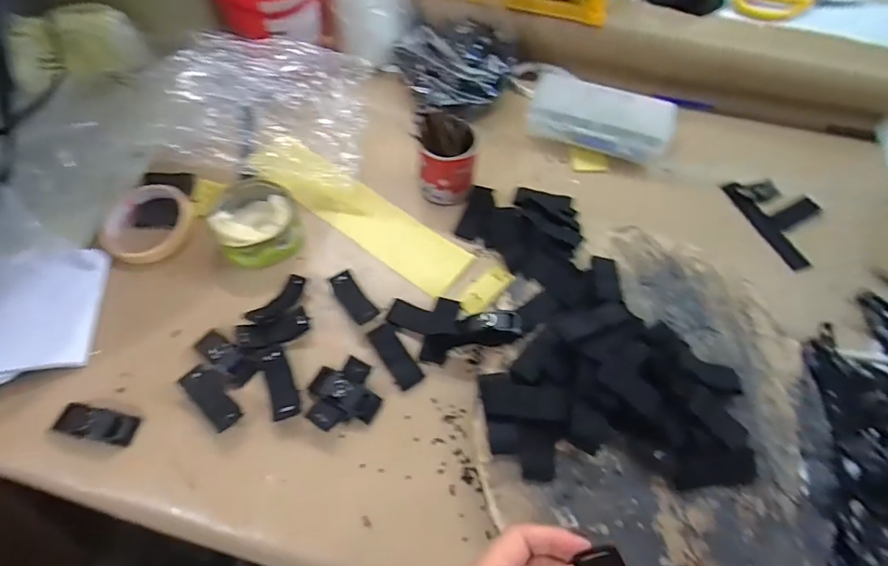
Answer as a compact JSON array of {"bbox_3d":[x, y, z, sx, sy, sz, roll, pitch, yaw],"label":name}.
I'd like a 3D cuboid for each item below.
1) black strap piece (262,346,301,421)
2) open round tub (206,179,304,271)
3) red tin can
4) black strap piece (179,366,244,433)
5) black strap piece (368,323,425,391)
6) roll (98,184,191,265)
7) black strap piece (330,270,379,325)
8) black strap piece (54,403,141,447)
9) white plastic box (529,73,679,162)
[{"bbox_3d":[-0.141,0.085,0.398,0.021,0.006,0.066,-19,60,-13],"label":"black strap piece"},{"bbox_3d":[-0.188,-0.061,0.470,0.079,0.043,0.089,-16,60,-11],"label":"open round tub"},{"bbox_3d":[0.004,-0.138,0.502,0.059,0.078,0.070,2,58,0],"label":"red tin can"},{"bbox_3d":[-0.194,0.096,0.391,0.026,0.011,0.062,-39,66,-23],"label":"black strap piece"},{"bbox_3d":[-0.044,0.064,0.418,0.024,0.004,0.063,-28,63,-18],"label":"black strap piece"},{"bbox_3d":[-0.309,-0.064,0.482,0.084,0.024,0.088,1,58,-1],"label":"roll"},{"bbox_3d":[-0.087,0.014,0.446,0.023,0.007,0.058,-31,64,-19],"label":"black strap piece"},{"bbox_3d":[-0.285,0.114,0.377,0.063,0.017,0.023,10,58,5],"label":"black strap piece"},{"bbox_3d":[0.188,-0.201,0.560,0.165,0.060,0.069,19,59,10],"label":"white plastic box"}]

